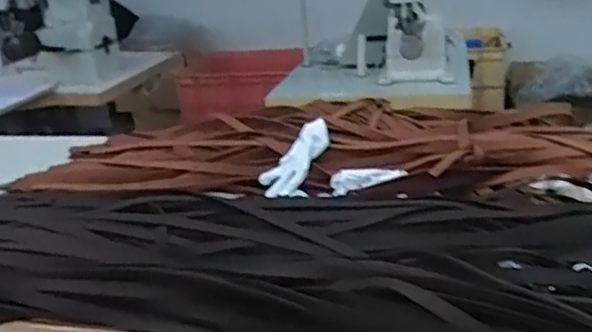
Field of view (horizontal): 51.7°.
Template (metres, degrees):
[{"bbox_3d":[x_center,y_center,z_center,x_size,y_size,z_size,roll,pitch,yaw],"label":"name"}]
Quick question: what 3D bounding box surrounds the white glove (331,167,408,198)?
[{"bbox_3d":[0.098,0.017,0.891,0.107,0.015,0.063,-11,22,-14],"label":"white glove"}]

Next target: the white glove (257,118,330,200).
[{"bbox_3d":[0.011,-0.016,0.943,0.076,0.031,0.161,13,57,38],"label":"white glove"}]

